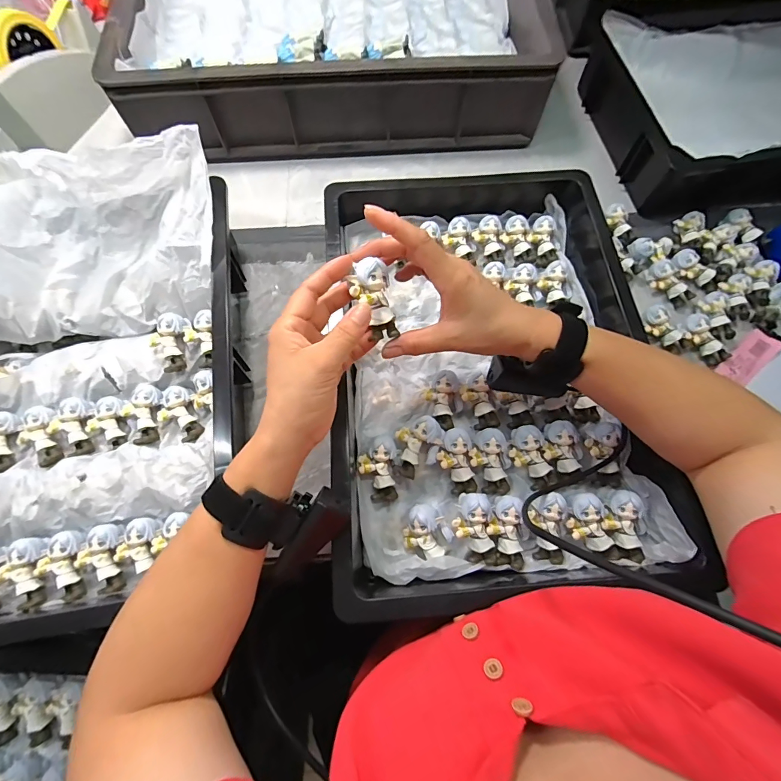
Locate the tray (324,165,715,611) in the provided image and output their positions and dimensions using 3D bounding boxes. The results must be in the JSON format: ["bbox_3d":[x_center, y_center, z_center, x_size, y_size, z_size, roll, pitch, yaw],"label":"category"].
[{"bbox_3d":[0.089,-0.037,0.392,0.297,0.067,0.454,-4,70,-2],"label":"tray"}]

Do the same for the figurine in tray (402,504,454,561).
[{"bbox_3d":[0.032,0.127,0.347,0.040,0.027,0.046,-31,73,-11],"label":"figurine in tray"}]

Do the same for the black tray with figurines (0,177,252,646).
[{"bbox_3d":[-0.301,-0.014,0.372,0.304,0.109,0.400,-9,70,-4],"label":"black tray with figurines"}]

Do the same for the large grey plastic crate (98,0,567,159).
[{"bbox_3d":[-0.083,-0.515,0.556,0.540,0.120,0.363,-4,70,-2],"label":"large grey plastic crate"}]

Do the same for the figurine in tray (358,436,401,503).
[{"bbox_3d":[-0.011,0.075,0.367,0.037,0.027,0.056,1,70,0],"label":"figurine in tray"}]

